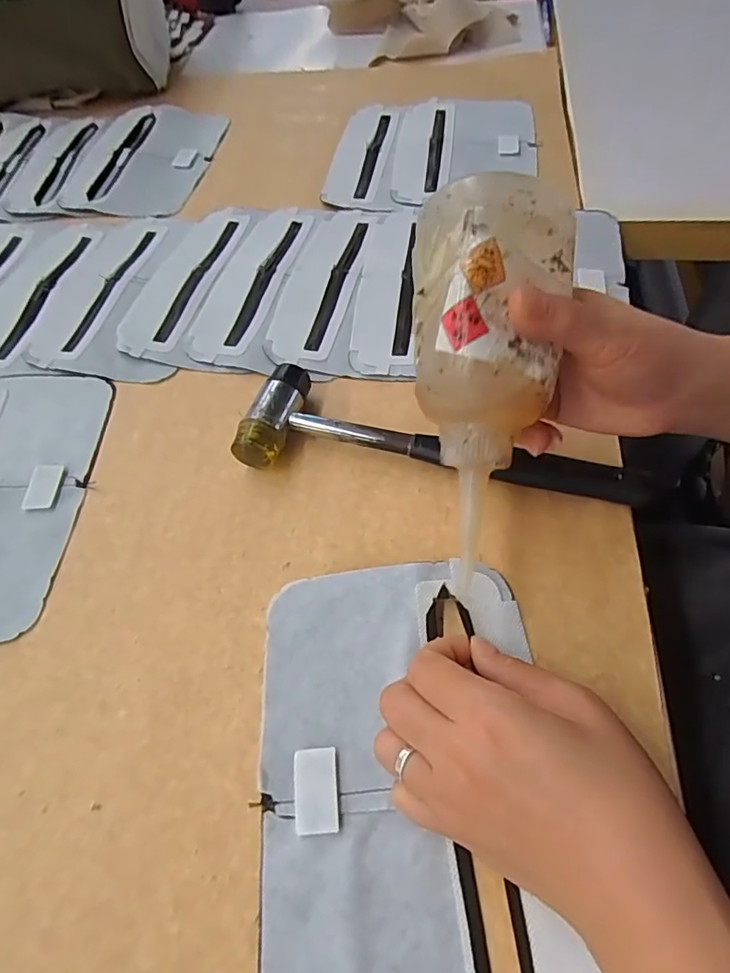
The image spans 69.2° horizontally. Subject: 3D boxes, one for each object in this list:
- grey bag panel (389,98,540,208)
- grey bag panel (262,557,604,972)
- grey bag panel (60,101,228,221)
[{"bbox_3d":[0.098,-0.330,0.511,0.131,0.010,0.174,3,58,7],"label":"grey bag panel"},{"bbox_3d":[0.018,0.129,0.231,0.125,0.009,0.193,-8,59,4],"label":"grey bag panel"},{"bbox_3d":[-0.230,-0.347,0.555,0.136,0.012,0.196,3,58,7],"label":"grey bag panel"}]

